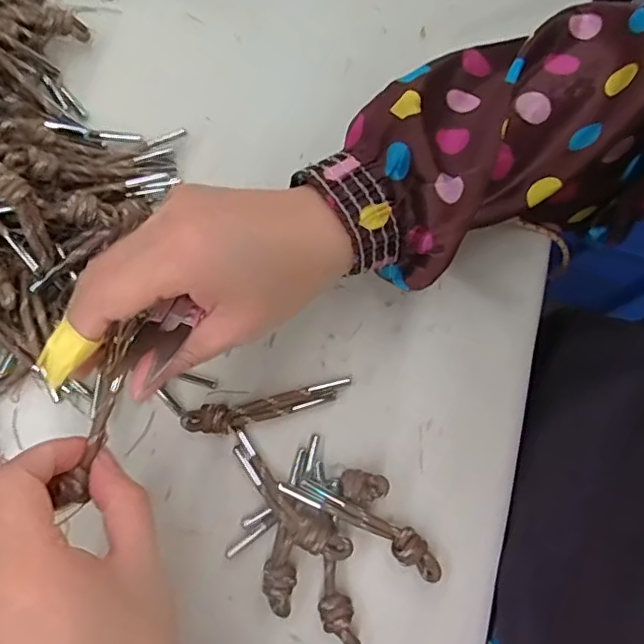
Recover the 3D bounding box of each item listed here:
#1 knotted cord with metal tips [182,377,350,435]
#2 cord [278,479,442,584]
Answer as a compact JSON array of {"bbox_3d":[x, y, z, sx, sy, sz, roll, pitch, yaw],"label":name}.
[{"bbox_3d":[-0.029,0.046,0.310,0.087,0.015,0.016,-11,78,-3],"label":"knotted cord with metal tips"},{"bbox_3d":[0.022,0.100,0.291,0.087,0.013,0.016,30,79,5],"label":"cord"}]

